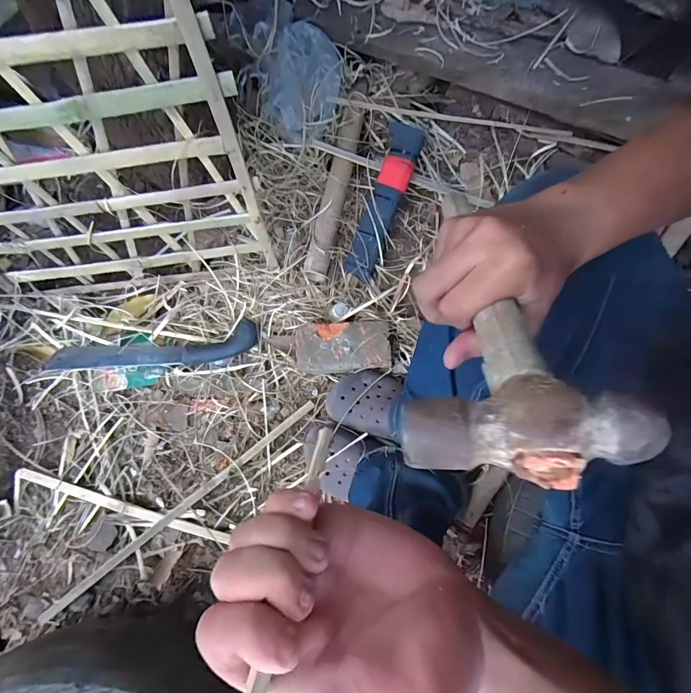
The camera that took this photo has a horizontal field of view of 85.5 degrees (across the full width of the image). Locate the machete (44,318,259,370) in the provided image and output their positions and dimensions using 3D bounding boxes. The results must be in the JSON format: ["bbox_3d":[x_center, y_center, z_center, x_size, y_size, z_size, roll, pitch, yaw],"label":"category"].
[{"bbox_3d":[-0.353,0.009,0.684,0.382,0.032,0.068,-8,77,-2],"label":"machete"}]

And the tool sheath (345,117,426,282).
[{"bbox_3d":[0.074,-0.283,0.734,0.070,0.044,0.310,20,89,4],"label":"tool sheath"}]

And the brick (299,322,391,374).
[{"bbox_3d":[-0.004,0.001,0.674,0.165,0.048,0.090,-3,74,0],"label":"brick"}]

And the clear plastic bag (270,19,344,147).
[{"bbox_3d":[-0.085,-0.536,0.770,0.146,0.067,0.225,2,74,1],"label":"clear plastic bag"}]

